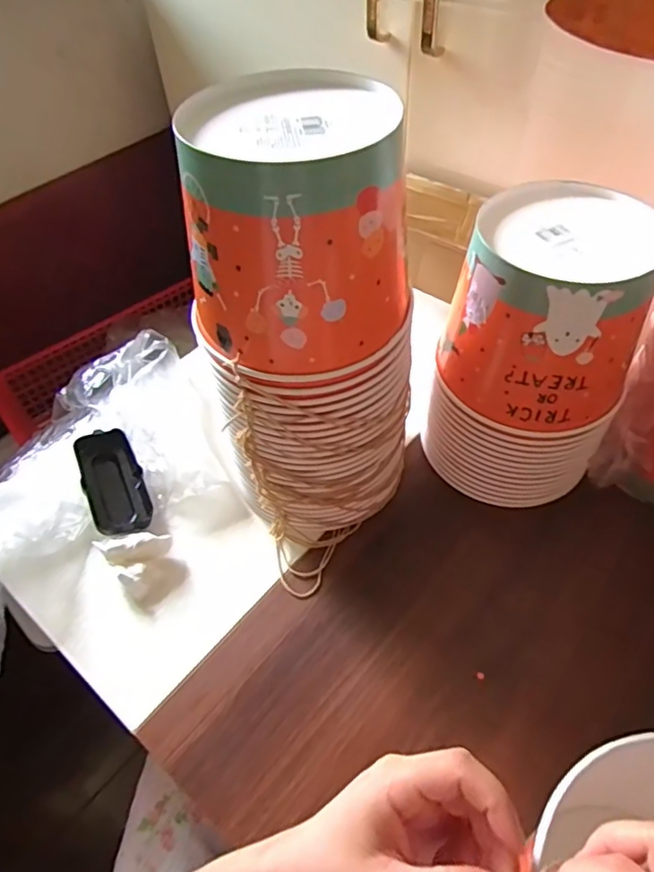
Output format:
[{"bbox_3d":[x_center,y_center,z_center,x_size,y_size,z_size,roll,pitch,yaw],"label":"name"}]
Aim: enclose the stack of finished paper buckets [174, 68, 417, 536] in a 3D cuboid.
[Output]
[{"bbox_3d":[-0.009,-0.070,0.443,0.142,0.319,0.162,-1,51,2],"label":"stack of finished paper buckets"}]

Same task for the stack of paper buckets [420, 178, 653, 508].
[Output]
[{"bbox_3d":[0.177,-0.066,0.487,0.144,0.228,0.153,19,55,17],"label":"stack of paper buckets"}]

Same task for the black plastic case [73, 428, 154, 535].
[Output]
[{"bbox_3d":[-0.200,0.044,0.538,0.050,0.034,0.102,-24,54,-15],"label":"black plastic case"}]

